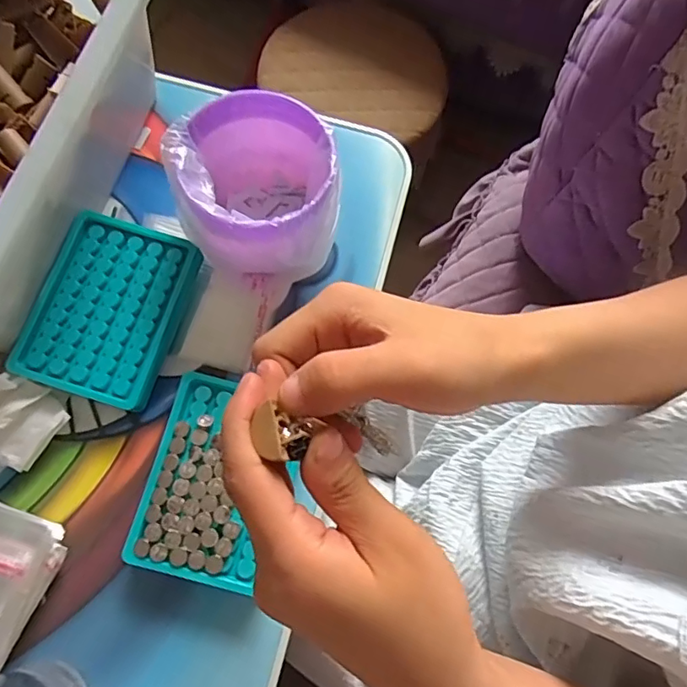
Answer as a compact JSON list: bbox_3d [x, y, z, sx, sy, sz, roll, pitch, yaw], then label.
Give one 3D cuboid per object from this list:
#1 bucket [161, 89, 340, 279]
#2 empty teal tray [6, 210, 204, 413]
[{"bbox_3d":[-0.061,-0.112,0.392,0.105,0.080,0.113,0,74,-1],"label":"bucket"},{"bbox_3d":[-0.172,-0.026,0.395,0.096,0.019,0.129,17,74,4],"label":"empty teal tray"}]

